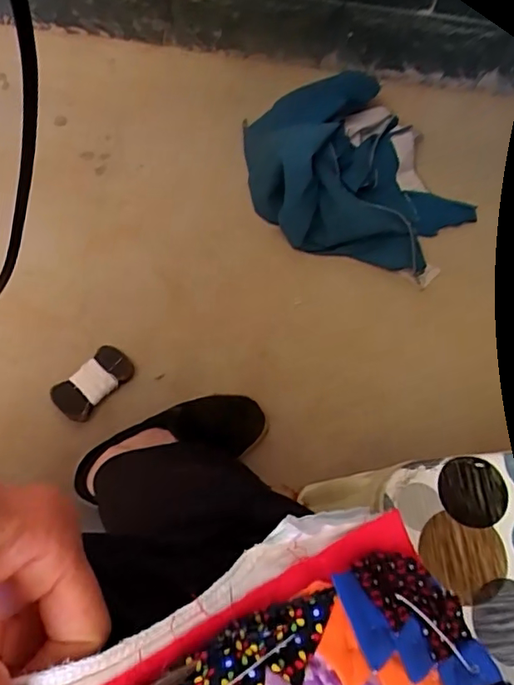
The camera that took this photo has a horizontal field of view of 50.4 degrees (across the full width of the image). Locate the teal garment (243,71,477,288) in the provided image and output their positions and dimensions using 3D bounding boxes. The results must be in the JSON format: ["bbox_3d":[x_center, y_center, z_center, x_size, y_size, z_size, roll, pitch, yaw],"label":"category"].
[{"bbox_3d":[0.151,-0.254,0.791,0.341,0.117,0.266,28,67,10],"label":"teal garment"}]

